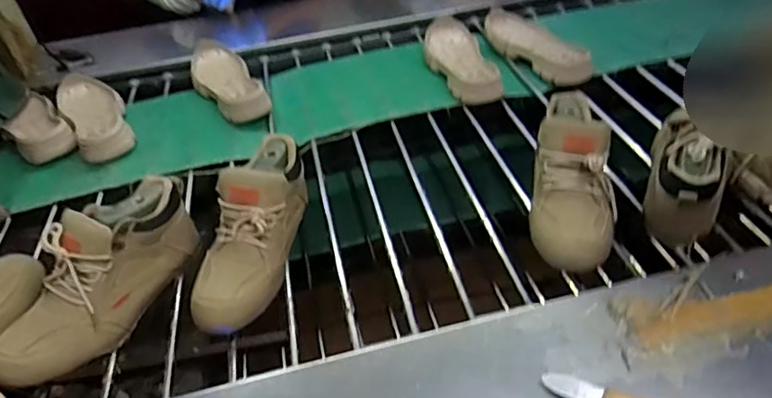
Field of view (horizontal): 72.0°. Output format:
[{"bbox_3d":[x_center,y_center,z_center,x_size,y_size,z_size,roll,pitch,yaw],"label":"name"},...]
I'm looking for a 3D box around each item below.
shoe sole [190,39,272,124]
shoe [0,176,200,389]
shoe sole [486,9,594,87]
[{"bbox_3d":[-0.324,-0.243,1.064,0.115,0.039,0.288,-24,45,-18],"label":"shoe sole"},{"bbox_3d":[-0.338,0.091,0.630,0.090,0.131,0.281,16,59,25],"label":"shoe"},{"bbox_3d":[0.301,-0.315,1.065,0.117,0.041,0.291,-24,45,-18],"label":"shoe sole"}]

